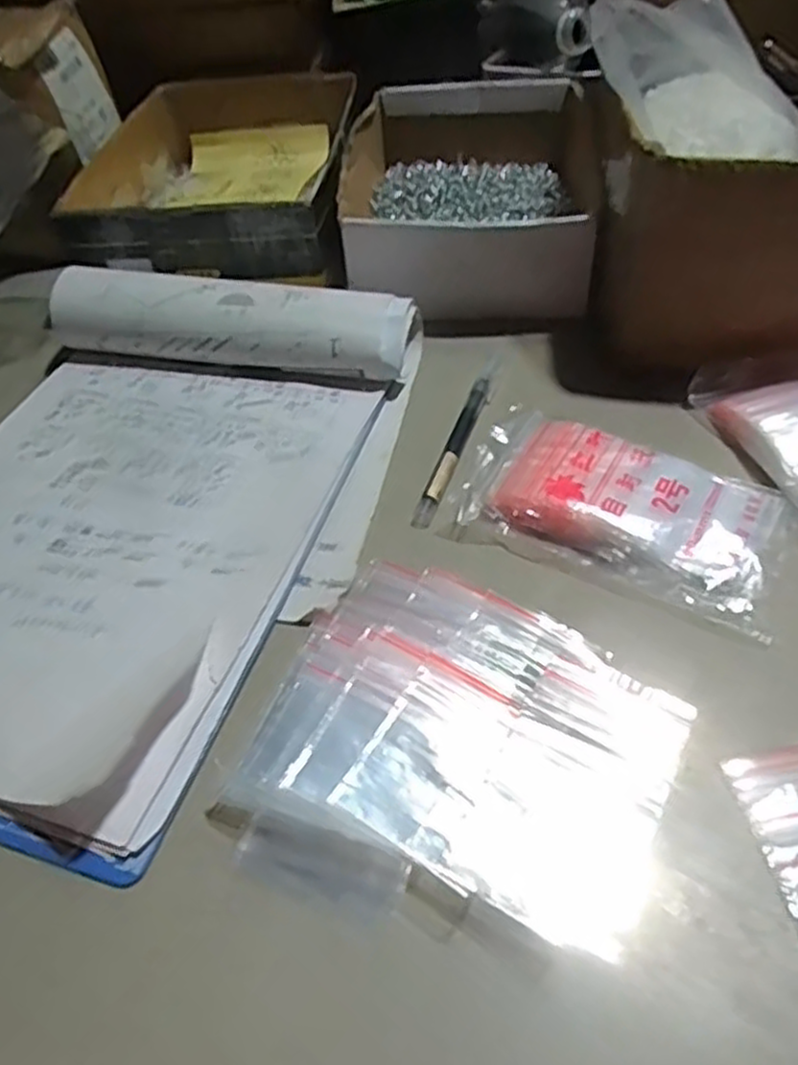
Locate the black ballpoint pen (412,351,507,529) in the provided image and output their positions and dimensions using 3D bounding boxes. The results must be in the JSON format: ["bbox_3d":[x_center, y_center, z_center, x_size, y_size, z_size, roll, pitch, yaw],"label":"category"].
[{"bbox_3d":[0.037,-0.057,0.424,0.012,0.011,0.149,14,50,18],"label":"black ballpoint pen"}]

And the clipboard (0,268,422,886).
[{"bbox_3d":[-0.145,-0.023,0.382,0.240,0.035,0.322,11,49,16],"label":"clipboard"}]

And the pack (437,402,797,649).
[{"bbox_3d":[0.105,-0.015,0.363,0.150,0.016,0.093,17,51,21],"label":"pack"}]

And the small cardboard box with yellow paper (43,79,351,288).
[{"bbox_3d":[-0.129,-0.272,0.581,0.191,0.060,0.252,-2,47,4],"label":"small cardboard box with yellow paper"}]

